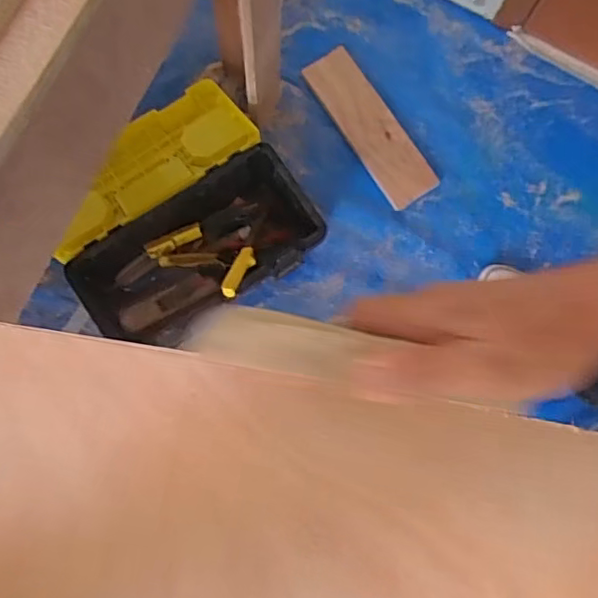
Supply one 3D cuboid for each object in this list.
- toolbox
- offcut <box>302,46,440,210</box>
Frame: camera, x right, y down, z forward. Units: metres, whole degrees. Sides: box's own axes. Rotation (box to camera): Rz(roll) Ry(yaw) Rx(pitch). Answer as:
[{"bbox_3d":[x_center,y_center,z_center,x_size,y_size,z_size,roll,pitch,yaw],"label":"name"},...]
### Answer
[{"bbox_3d":[-0.223,-0.149,1.088,0.414,0.142,0.390,-35,83,-7],"label":"toolbox"},{"bbox_3d":[0.141,-0.343,1.209,0.104,0.013,0.339,-35,89,0],"label":"offcut"}]

